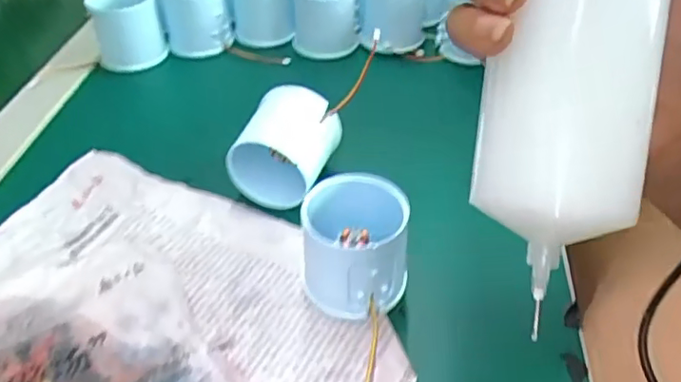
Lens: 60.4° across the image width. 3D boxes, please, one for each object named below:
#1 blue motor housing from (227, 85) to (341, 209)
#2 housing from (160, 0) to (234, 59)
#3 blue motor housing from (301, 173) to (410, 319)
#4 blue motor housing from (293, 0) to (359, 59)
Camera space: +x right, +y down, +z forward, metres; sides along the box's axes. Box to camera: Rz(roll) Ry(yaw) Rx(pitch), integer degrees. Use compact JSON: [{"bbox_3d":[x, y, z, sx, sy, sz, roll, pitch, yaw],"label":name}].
[{"bbox_3d":[-0.035,-0.024,0.354,0.056,0.051,0.050,11,44,15],"label":"blue motor housing"},{"bbox_3d":[-0.121,-0.154,0.497,0.053,0.056,0.057,-5,43,-6],"label":"housing"},{"bbox_3d":[0.007,0.027,0.293,0.049,0.056,0.049,-2,42,1],"label":"blue motor housing"},{"bbox_3d":[-0.012,-0.145,0.491,0.054,0.061,0.055,-3,42,0],"label":"blue motor housing"}]

